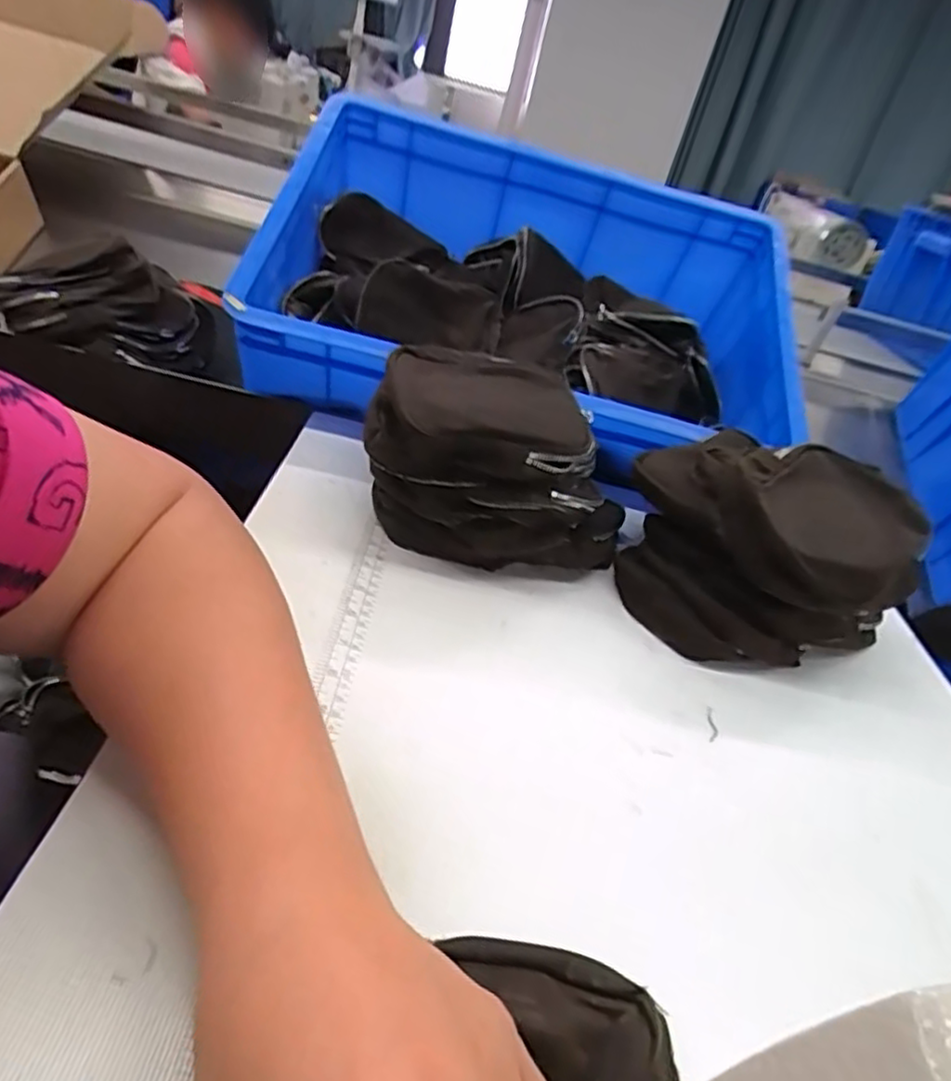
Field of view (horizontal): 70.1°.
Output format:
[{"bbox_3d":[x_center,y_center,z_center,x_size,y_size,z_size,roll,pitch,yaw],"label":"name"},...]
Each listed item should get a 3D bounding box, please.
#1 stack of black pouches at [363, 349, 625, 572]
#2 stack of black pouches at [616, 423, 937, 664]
[{"bbox_3d":[0.018,-0.060,0.488,0.182,0.108,0.125,12,34,7],"label":"stack of black pouches"},{"bbox_3d":[0.216,0.001,0.499,0.205,0.097,0.161,18,34,4],"label":"stack of black pouches"}]

